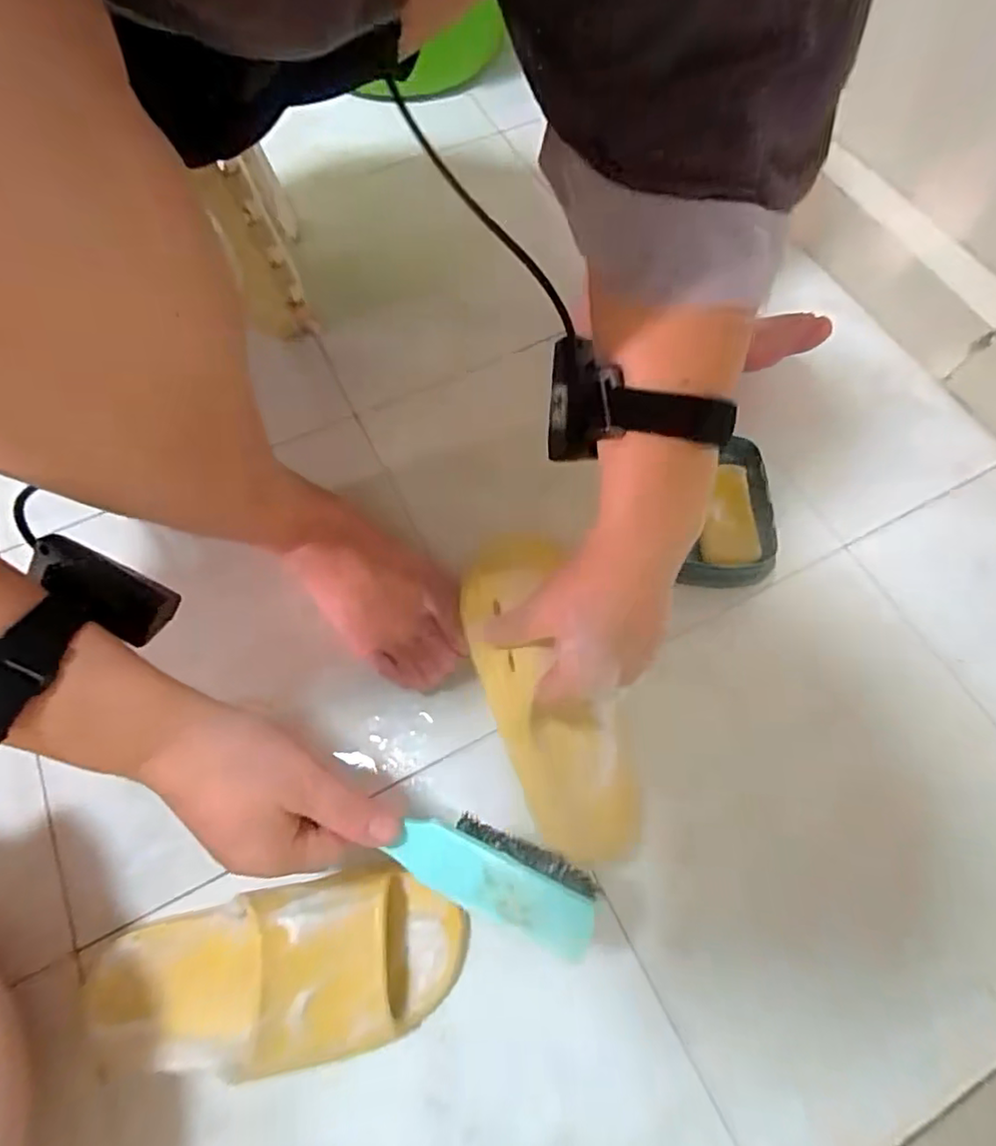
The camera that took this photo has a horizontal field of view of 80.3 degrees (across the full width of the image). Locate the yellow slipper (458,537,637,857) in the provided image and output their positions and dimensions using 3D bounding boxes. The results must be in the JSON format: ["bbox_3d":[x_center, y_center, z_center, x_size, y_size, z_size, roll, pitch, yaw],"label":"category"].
[{"bbox_3d":[0.034,0.076,0.390,0.081,0.064,0.220,-17,78,-9],"label":"yellow slipper"}]

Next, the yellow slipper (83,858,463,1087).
[{"bbox_3d":[-0.139,0.238,0.356,0.236,0.069,0.092,-6,67,-3],"label":"yellow slipper"}]

